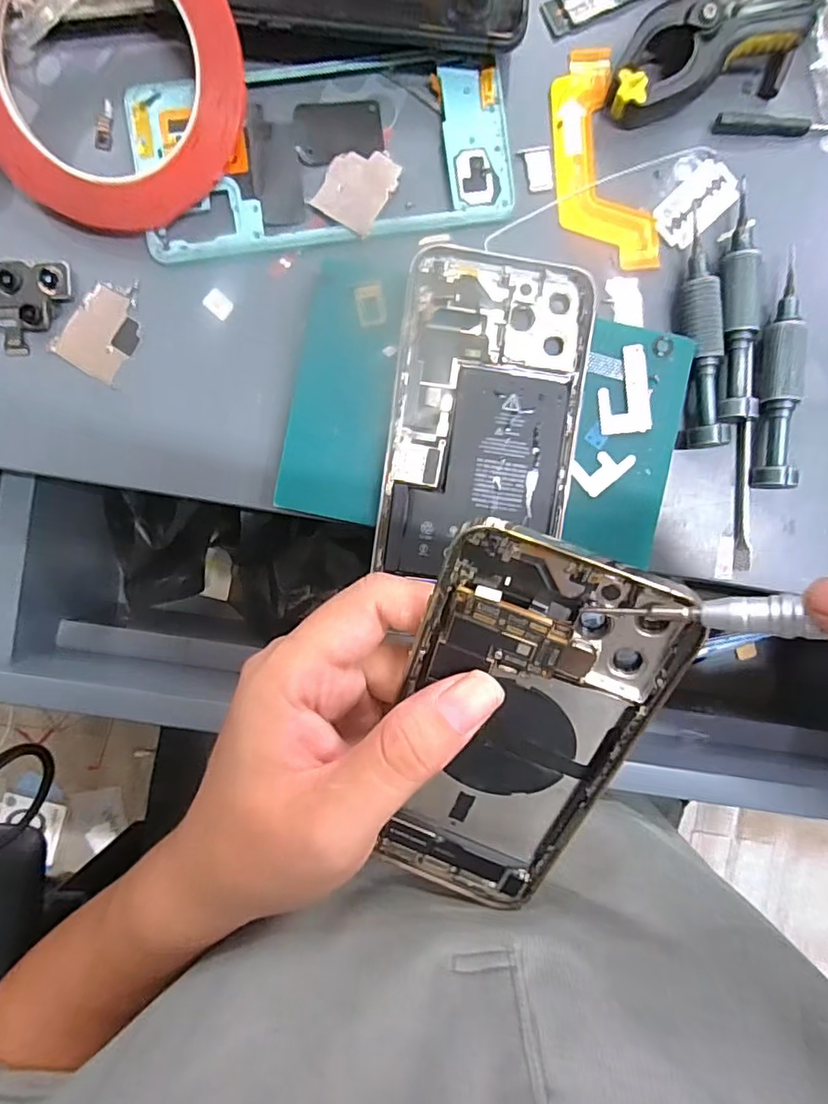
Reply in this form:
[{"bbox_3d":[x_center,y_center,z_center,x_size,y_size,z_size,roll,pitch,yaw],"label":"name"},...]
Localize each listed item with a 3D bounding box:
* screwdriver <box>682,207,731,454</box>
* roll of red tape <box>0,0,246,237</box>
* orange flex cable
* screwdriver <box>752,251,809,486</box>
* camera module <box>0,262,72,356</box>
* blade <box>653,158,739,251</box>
[{"bbox_3d":[0.128,-0.098,0.251,0.017,0.015,0.100,-4,92,-2],"label":"screwdriver"},{"bbox_3d":[-0.125,-0.193,0.222,0.107,0.007,0.113,-1,108,-4],"label":"roll of red tape"},{"bbox_3d":[0.083,-0.175,0.254,0.040,0.004,0.097,-13,92,-2],"label":"orange flex cable"},{"bbox_3d":[0.166,-0.079,0.255,0.015,0.014,0.101,5,91,-3],"label":"screwdriver"},{"bbox_3d":[-0.167,-0.106,0.244,0.037,0.007,0.035,-6,92,-2],"label":"camera module"},{"bbox_3d":[0.129,-0.159,0.255,0.041,0.004,0.022,-45,93,-1],"label":"blade"}]

